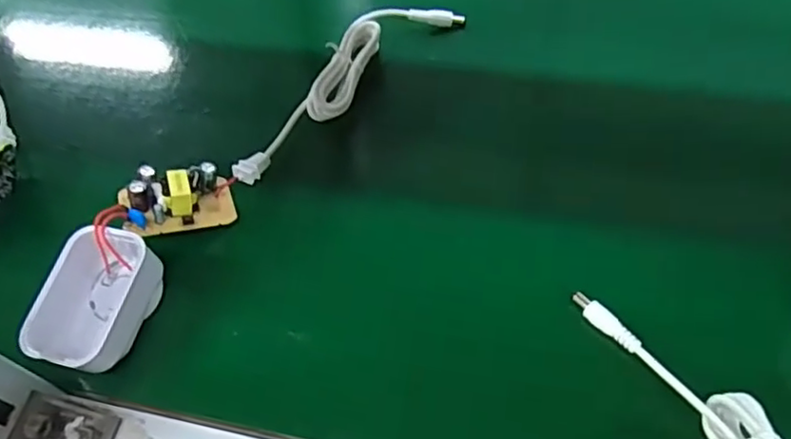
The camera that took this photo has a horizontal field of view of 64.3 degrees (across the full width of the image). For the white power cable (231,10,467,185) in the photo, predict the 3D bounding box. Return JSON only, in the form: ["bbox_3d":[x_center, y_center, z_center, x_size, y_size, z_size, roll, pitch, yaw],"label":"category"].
[{"bbox_3d":[-0.034,-0.091,0.408,0.038,0.031,0.190,36,66,24],"label":"white power cable"}]

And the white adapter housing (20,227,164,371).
[{"bbox_3d":[-0.153,0.043,0.326,0.046,0.035,0.068,13,68,7],"label":"white adapter housing"}]

